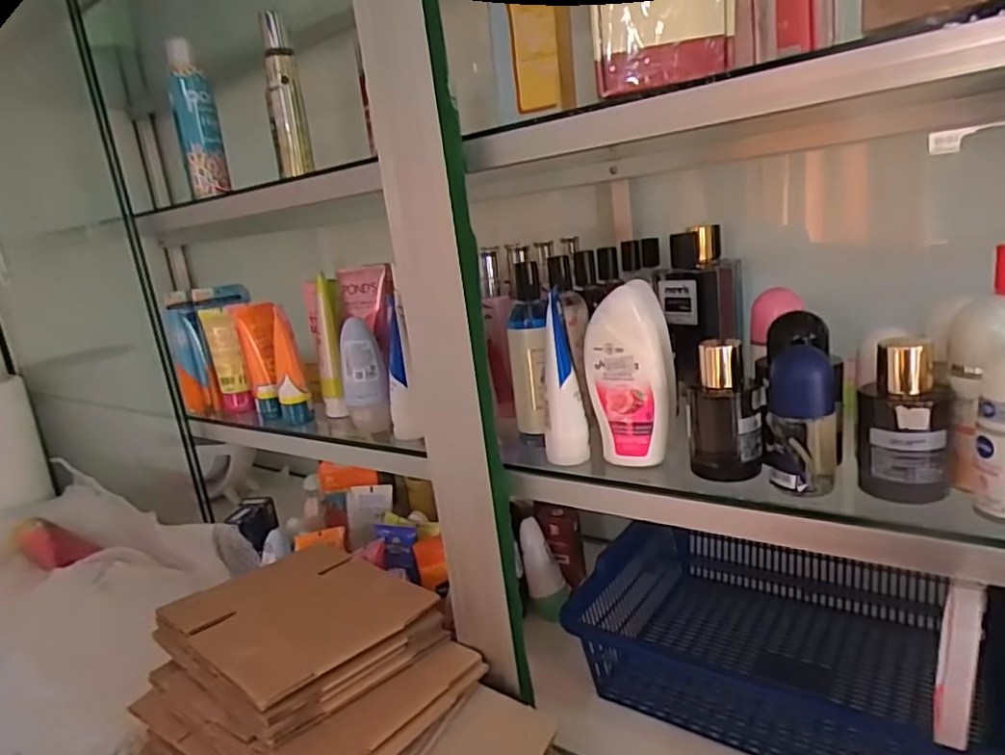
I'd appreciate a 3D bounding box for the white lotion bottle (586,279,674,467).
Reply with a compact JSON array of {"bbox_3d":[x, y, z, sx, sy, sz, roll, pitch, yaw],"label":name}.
[{"bbox_3d":[0.093,-0.003,0.454,0.056,0.121,0.043,-3,16,18],"label":"white lotion bottle"}]

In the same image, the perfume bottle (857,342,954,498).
[{"bbox_3d":[0.228,0.025,0.357,0.045,0.091,0.033,2,18,32],"label":"perfume bottle"}]

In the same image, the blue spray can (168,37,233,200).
[{"bbox_3d":[-0.350,-0.291,0.717,0.042,0.161,0.047,-14,17,-21],"label":"blue spray can"}]

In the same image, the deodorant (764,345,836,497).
[{"bbox_3d":[0.181,0.026,0.382,0.037,0.084,0.034,0,17,27],"label":"deodorant"}]

